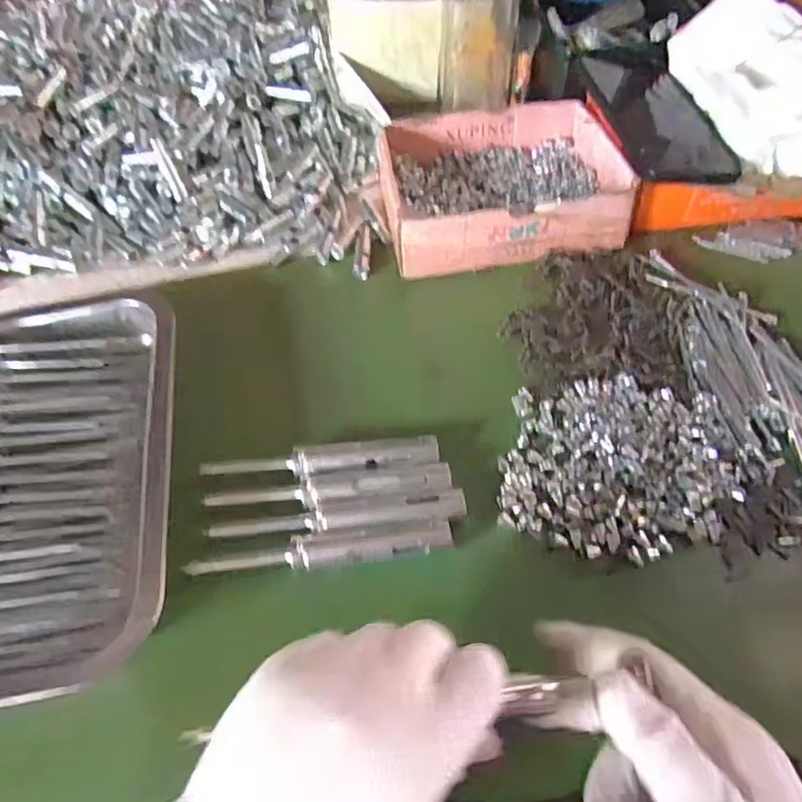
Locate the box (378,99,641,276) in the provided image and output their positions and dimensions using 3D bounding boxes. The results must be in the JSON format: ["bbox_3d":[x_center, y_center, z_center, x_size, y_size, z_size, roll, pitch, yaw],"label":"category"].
[{"bbox_3d":[0.075,-0.177,0.484,0.175,0.048,0.151,-7,55,-3],"label":"box"}]

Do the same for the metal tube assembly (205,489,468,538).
[{"bbox_3d":[-0.034,0.067,0.344,0.140,0.009,0.016,-7,55,-3],"label":"metal tube assembly"}]

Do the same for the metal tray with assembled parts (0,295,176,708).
[{"bbox_3d":[-0.221,0.048,0.361,0.176,0.046,0.246,-9,55,-4],"label":"metal tray with assembled parts"}]

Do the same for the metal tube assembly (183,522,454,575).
[{"bbox_3d":[-0.042,0.082,0.335,0.139,0.011,0.017,-6,55,-2],"label":"metal tube assembly"}]

